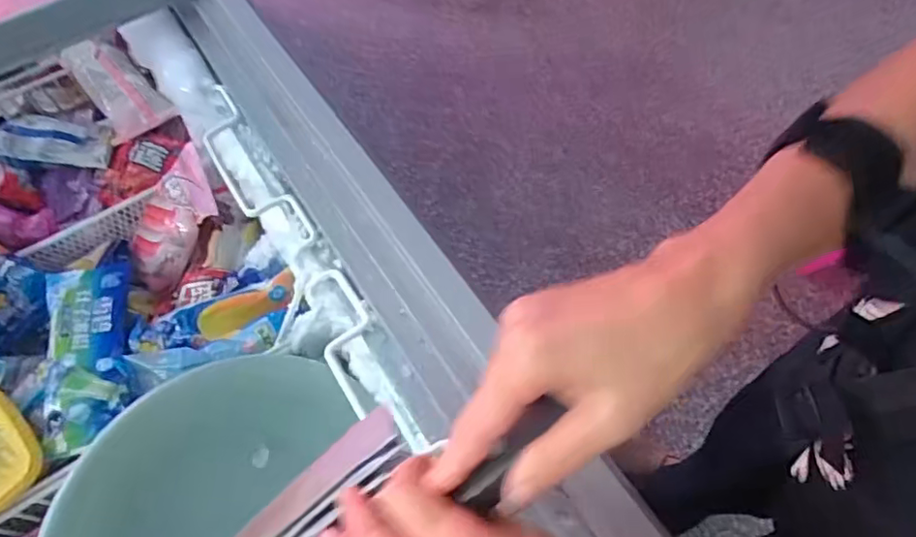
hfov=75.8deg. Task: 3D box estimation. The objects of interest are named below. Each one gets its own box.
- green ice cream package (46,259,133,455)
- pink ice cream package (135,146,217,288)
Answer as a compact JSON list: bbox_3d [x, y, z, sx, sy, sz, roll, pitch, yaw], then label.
[{"bbox_3d":[-0.353,0.071,0.566,0.069,0.038,0.205,-19,59,-7],"label":"green ice cream package"},{"bbox_3d":[-0.310,-0.050,0.645,0.078,0.034,0.152,38,107,24],"label":"pink ice cream package"}]

